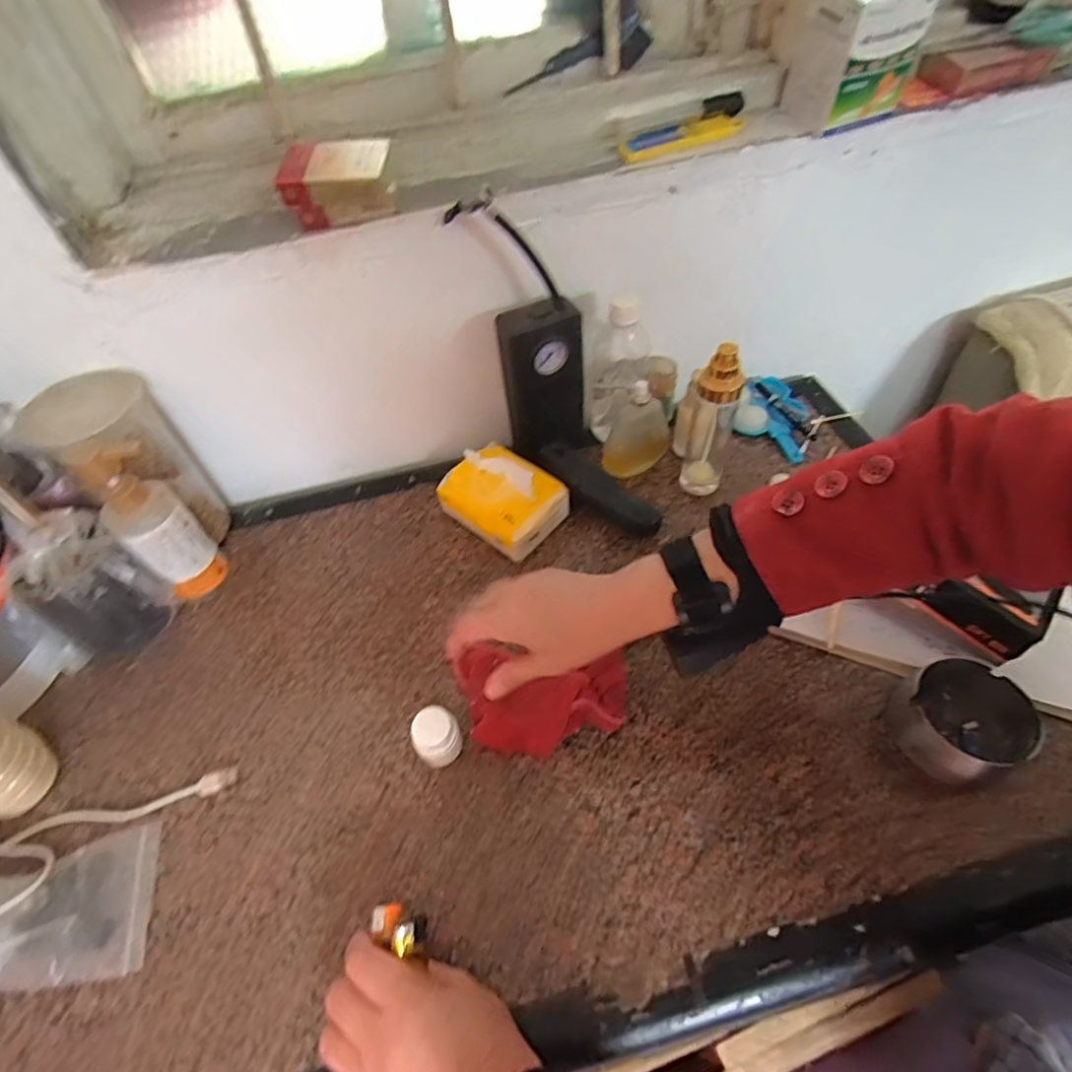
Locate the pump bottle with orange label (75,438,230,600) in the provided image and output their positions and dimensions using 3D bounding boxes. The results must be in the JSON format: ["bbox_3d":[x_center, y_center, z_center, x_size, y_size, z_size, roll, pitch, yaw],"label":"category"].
[{"bbox_3d":[-0.358,-0.007,0.551,0.044,0.187,0.061,31,61,26],"label":"pump bottle with orange label"}]

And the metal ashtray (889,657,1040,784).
[{"bbox_3d":[0.331,0.144,0.451,0.095,0.051,0.086,-17,52,-8],"label":"metal ashtray"}]

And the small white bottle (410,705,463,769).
[{"bbox_3d":[-0.081,0.166,0.477,0.037,0.049,0.031,-30,55,-18],"label":"small white bottle"}]

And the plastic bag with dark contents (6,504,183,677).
[{"bbox_3d":[-0.425,0.057,0.546,0.090,0.123,0.109,32,61,26],"label":"plastic bag with dark contents"}]

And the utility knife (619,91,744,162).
[{"bbox_3d":[0.145,-0.393,0.554,0.131,0.026,0.034,-19,52,-9],"label":"utility knife"}]

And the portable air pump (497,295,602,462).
[{"bbox_3d":[0.013,-0.167,0.638,0.093,0.174,0.039,-10,51,-2],"label":"portable air pump"}]

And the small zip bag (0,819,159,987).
[{"bbox_3d":[-0.356,0.277,0.422,0.128,0.033,0.094,-16,52,-7],"label":"small zip bag"}]

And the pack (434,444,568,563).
[{"bbox_3d":[-0.038,-0.045,0.621,0.124,0.063,0.088,28,59,25],"label":"pack"}]

